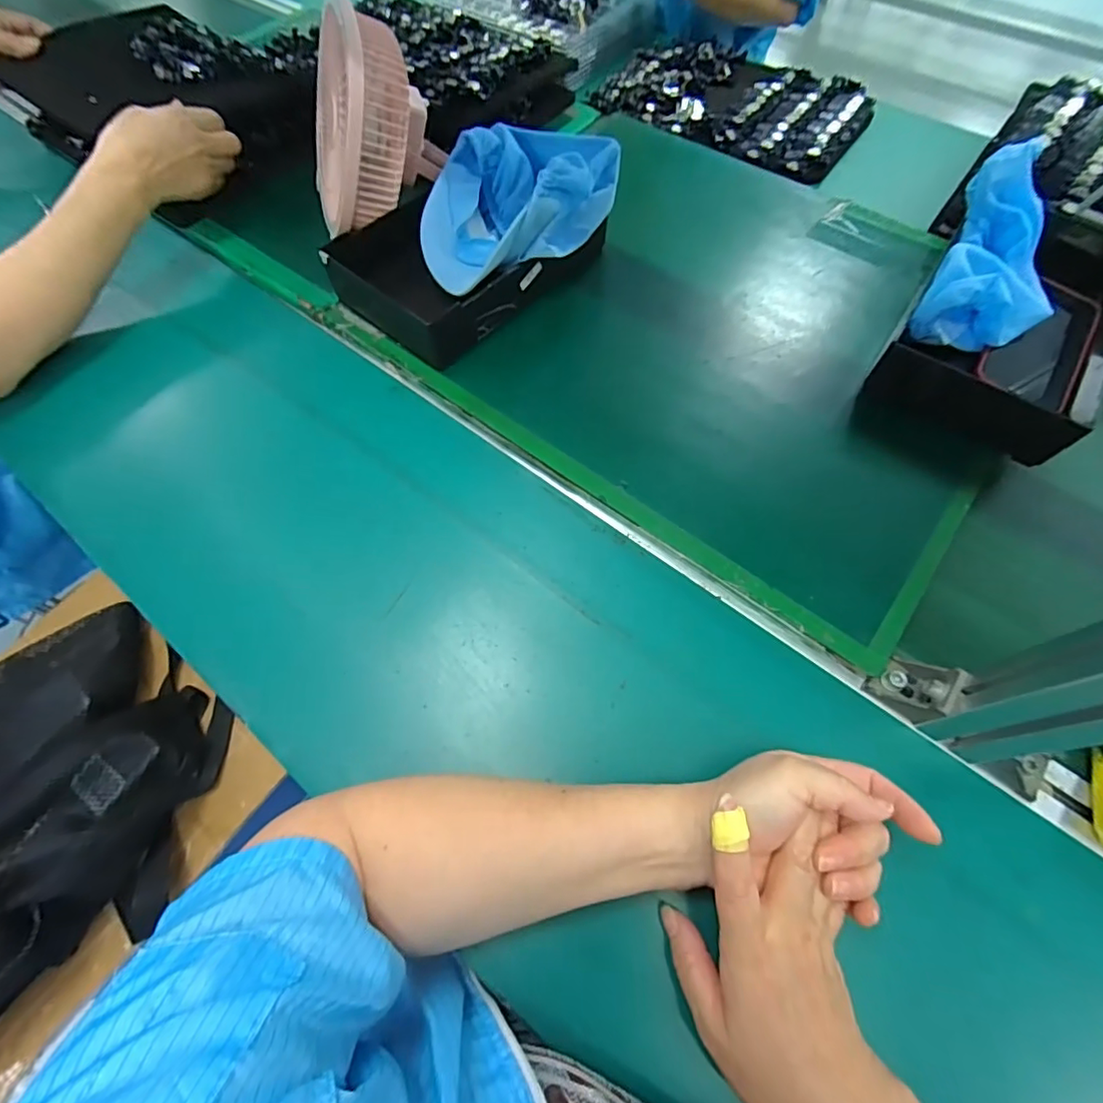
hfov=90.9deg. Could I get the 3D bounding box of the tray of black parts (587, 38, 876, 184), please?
[{"bbox_3d":[0.245,-0.608,0.729,0.334,0.022,0.217,29,67,14],"label":"tray of black parts"}]

